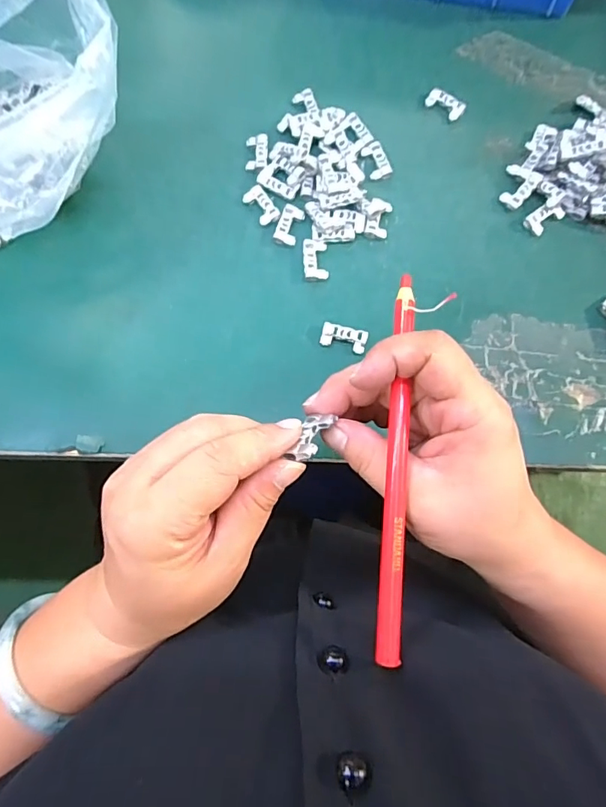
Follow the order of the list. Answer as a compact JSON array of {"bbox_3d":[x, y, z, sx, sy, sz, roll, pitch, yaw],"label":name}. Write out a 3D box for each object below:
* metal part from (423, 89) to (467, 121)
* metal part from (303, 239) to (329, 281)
[{"bbox_3d":[0.113,-0.237,0.373,0.031,0.008,0.015,35,77,7],"label":"metal part"},{"bbox_3d":[0.009,-0.102,0.332,0.017,0.004,0.030,-2,76,-2],"label":"metal part"}]

